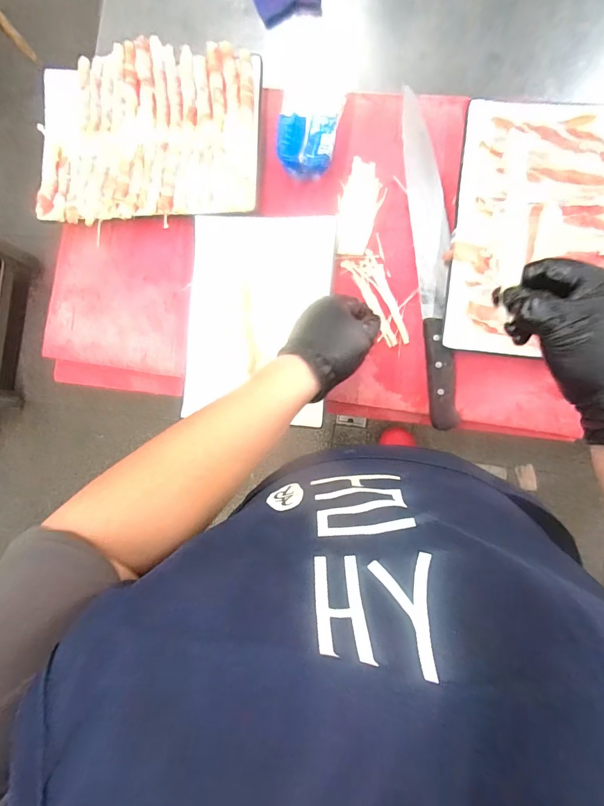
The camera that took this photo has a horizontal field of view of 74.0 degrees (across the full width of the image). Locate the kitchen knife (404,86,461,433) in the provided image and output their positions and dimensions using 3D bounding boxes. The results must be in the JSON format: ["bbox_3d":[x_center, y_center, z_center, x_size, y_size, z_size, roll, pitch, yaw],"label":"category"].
[{"bbox_3d":[0.157,-0.179,0.481,0.041,0.025,0.414,-5,87,7],"label":"kitchen knife"}]

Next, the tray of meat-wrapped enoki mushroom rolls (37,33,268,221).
[{"bbox_3d":[-0.196,-0.346,0.516,0.282,0.027,0.213,-1,87,7],"label":"tray of meat-wrapped enoki mushroom rolls"}]

